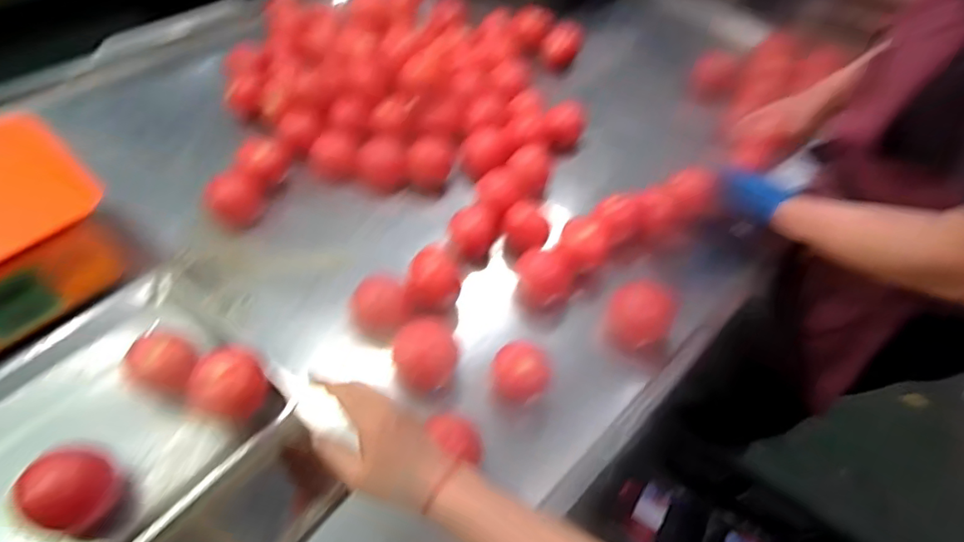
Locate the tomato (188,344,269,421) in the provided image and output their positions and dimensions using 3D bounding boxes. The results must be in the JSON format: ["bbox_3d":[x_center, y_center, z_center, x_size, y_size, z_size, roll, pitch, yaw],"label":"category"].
[{"bbox_3d":[-0.246,0.112,0.523,0.064,0.059,0.065,2,53,-3],"label":"tomato"}]

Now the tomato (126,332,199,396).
[{"bbox_3d":[-0.314,0.089,0.526,0.055,0.057,0.050,2,53,-3],"label":"tomato"}]

